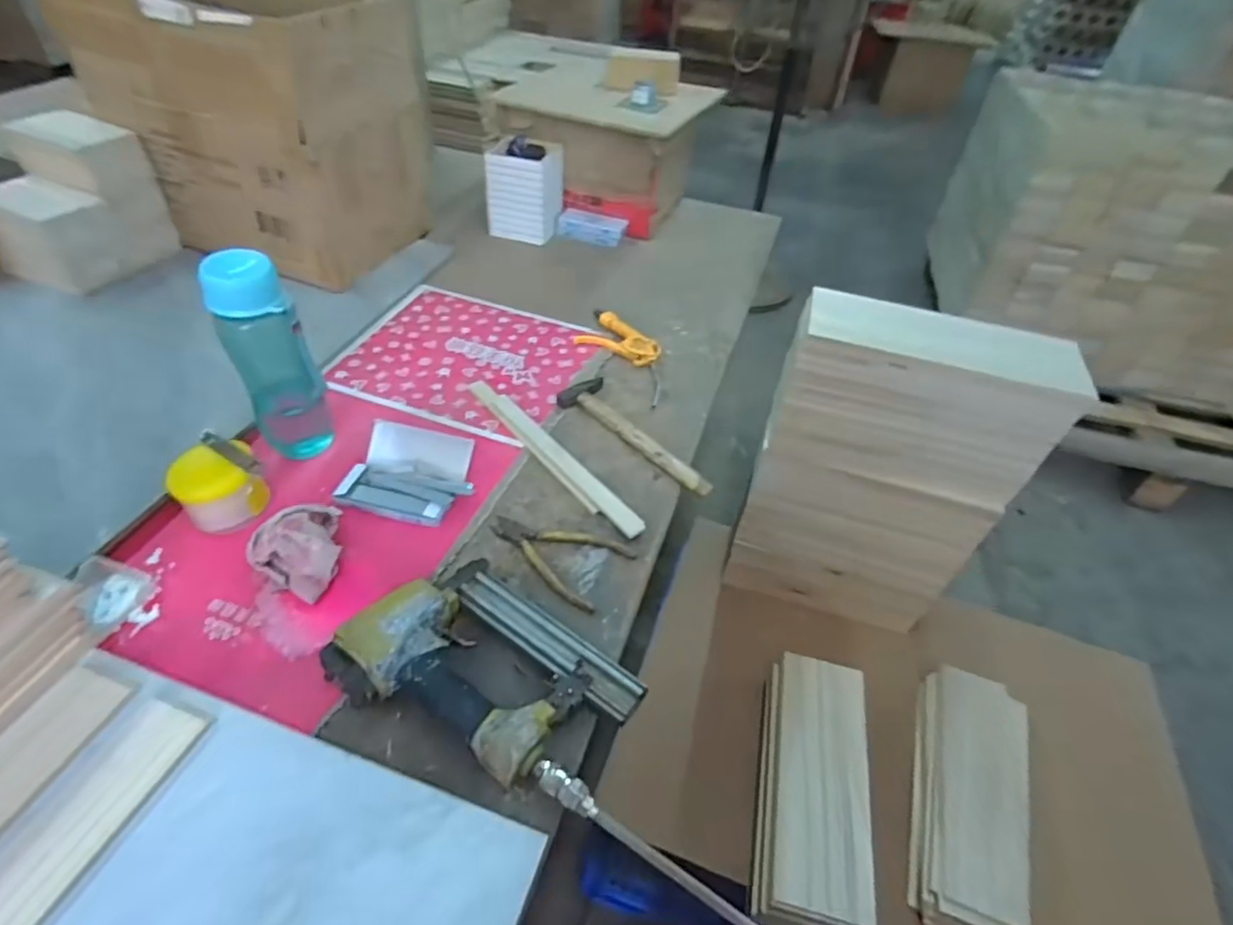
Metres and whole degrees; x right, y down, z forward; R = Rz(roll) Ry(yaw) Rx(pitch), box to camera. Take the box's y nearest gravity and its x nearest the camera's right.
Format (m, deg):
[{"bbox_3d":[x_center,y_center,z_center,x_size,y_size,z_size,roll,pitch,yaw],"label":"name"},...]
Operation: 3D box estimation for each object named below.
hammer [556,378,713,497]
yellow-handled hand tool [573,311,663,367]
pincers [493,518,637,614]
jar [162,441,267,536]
[{"bbox_3d":[0.014,-0.029,0.779,0.068,0.019,0.244,-22,52,-26],"label":"hammer"},{"bbox_3d":[0.005,-0.186,0.944,0.132,0.022,0.072,27,48,19],"label":"yellow-handled hand tool"},{"bbox_3d":[-0.067,0.100,0.649,0.154,0.012,0.083,16,46,8],"label":"pincers"},{"bbox_3d":[-0.415,0.023,0.656,0.078,0.076,0.073,4,45,-4],"label":"jar"}]

